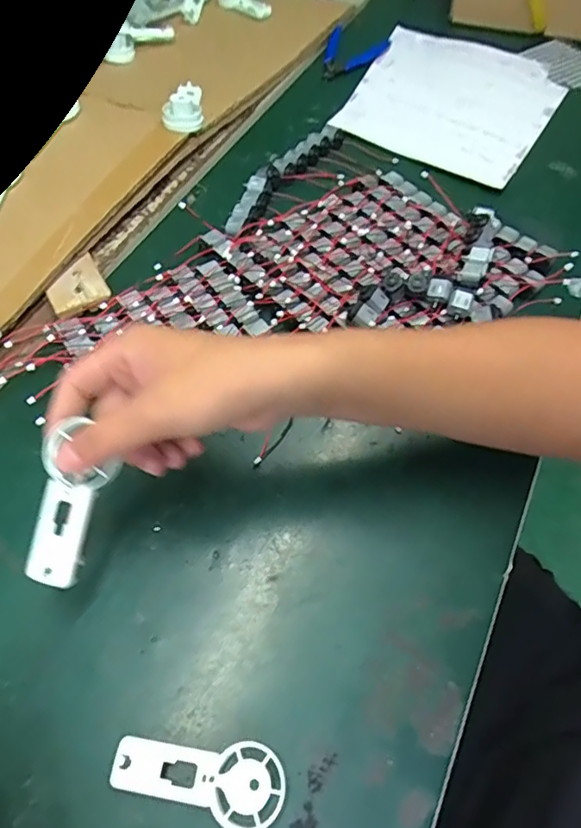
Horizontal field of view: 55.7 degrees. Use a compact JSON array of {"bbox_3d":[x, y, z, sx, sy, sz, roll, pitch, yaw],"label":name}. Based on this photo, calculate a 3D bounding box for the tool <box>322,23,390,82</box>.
[{"bbox_3d":[0.074,-0.441,0.678,0.070,0.017,0.098,21,61,11],"label":"tool"}]

